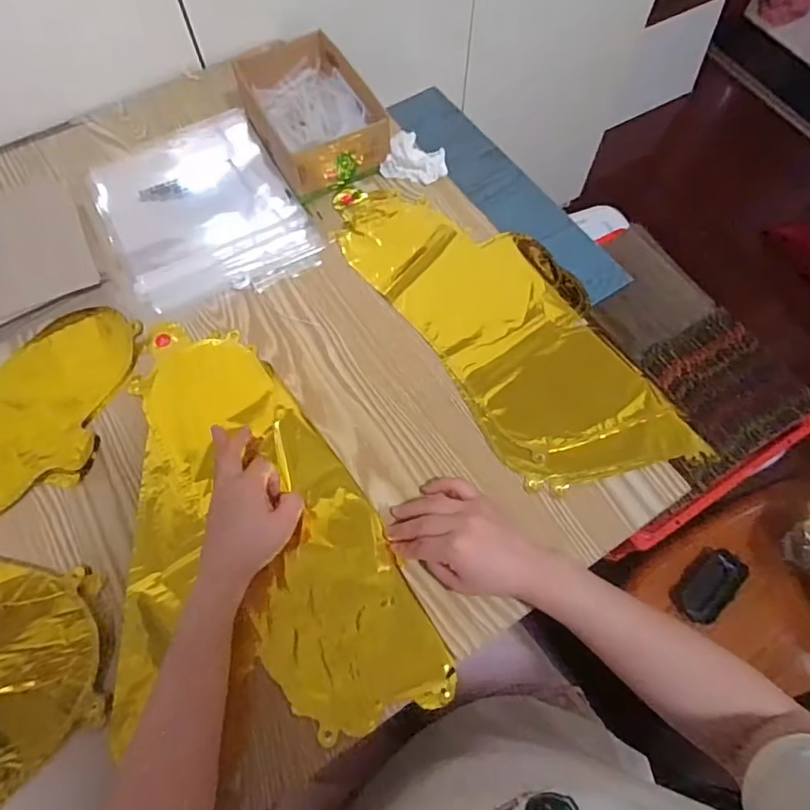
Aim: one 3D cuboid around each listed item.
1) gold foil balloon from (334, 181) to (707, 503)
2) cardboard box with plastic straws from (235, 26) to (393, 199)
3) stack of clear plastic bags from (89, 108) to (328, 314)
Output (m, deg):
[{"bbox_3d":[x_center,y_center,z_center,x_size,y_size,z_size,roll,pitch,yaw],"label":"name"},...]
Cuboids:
[{"bbox_3d":[0.102,-0.097,0.568,0.188,0.010,0.427,-32,70,-14],"label":"gold foil balloon"},{"bbox_3d":[-0.113,-0.347,0.647,0.130,0.064,0.195,-27,68,-12],"label":"cardboard box with plastic straws"},{"bbox_3d":[-0.239,-0.234,0.635,0.208,0.012,0.279,-28,69,-12],"label":"stack of clear plastic bags"}]

